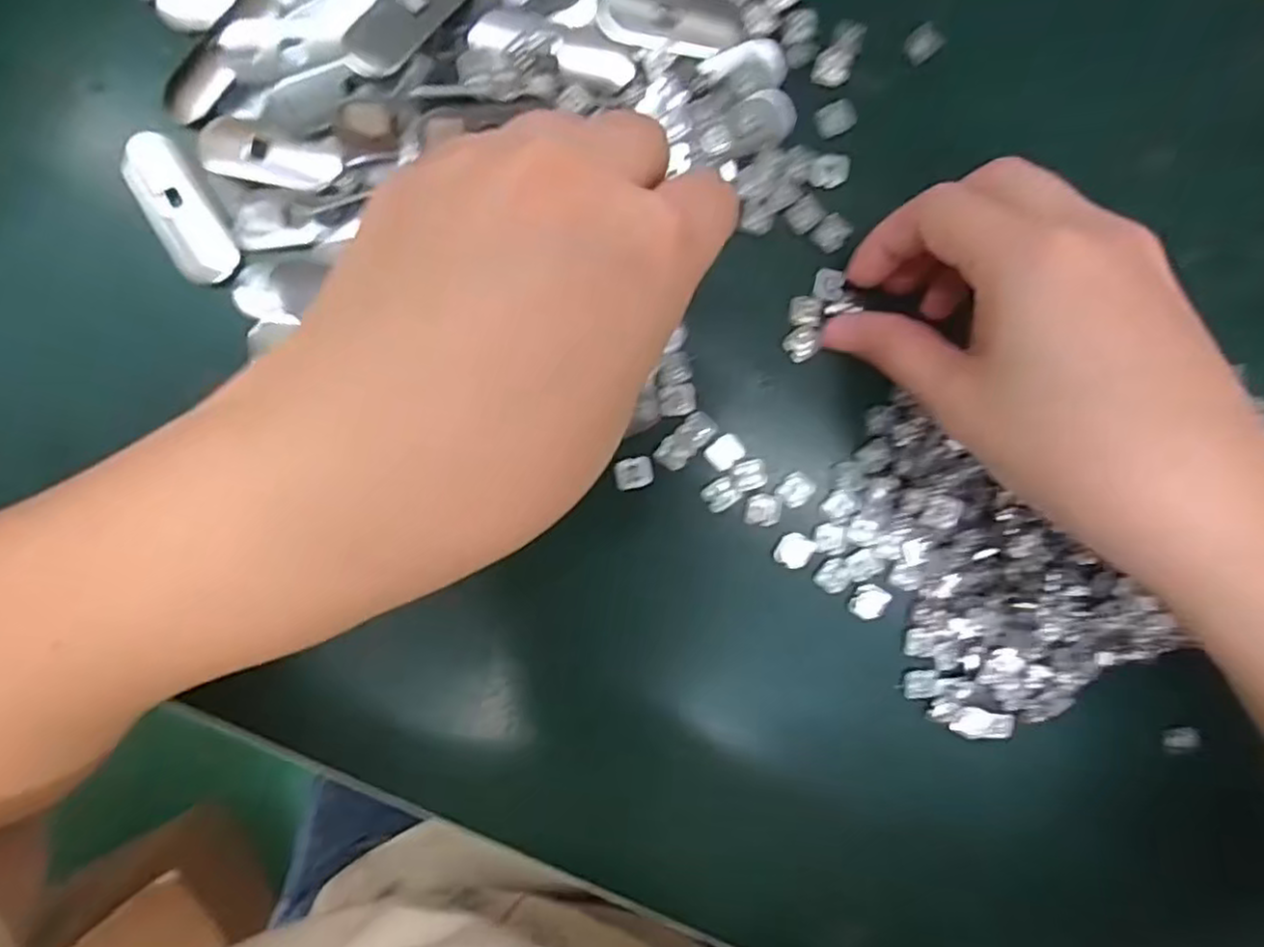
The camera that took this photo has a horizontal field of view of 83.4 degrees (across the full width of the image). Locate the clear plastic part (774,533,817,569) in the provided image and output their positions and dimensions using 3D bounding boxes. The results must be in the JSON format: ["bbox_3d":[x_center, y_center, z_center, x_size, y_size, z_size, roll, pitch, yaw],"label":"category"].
[{"bbox_3d":[0.058,0.028,0.253,0.011,0.006,0.012,34,90,-5],"label":"clear plastic part"}]

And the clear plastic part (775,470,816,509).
[{"bbox_3d":[0.058,0.006,0.250,0.011,0.004,0.012,44,90,-5],"label":"clear plastic part"}]

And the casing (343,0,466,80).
[{"bbox_3d":[-0.070,-0.145,0.223,0.018,0.005,0.048,40,90,-5],"label":"casing"}]

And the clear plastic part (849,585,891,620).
[{"bbox_3d":[0.085,0.046,0.252,0.009,0.006,0.013,28,91,-5],"label":"clear plastic part"}]

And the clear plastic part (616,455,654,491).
[{"bbox_3d":[0.001,0.000,0.247,0.013,0.004,0.011,-14,94,-3],"label":"clear plastic part"}]

